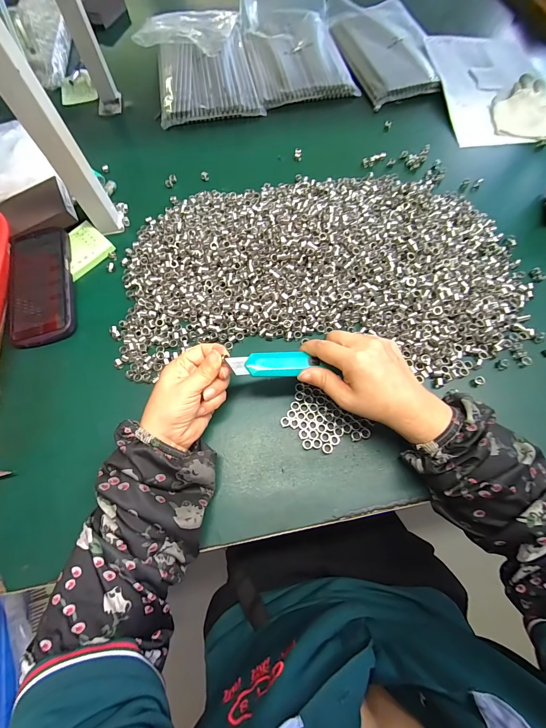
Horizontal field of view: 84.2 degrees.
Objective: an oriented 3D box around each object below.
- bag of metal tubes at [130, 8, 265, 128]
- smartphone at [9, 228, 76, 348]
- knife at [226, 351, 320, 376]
[{"bbox_3d":[-0.145,-0.582,0.587,0.203,0.029,0.314,-11,68,-3],"label":"bag of metal tubes"},{"bbox_3d":[-0.306,-0.107,0.399,0.079,0.011,0.171,-17,74,-3],"label":"smartphone"},{"bbox_3d":[0.001,0.000,0.298,0.087,0.006,0.025,-3,69,-6],"label":"knife"}]

